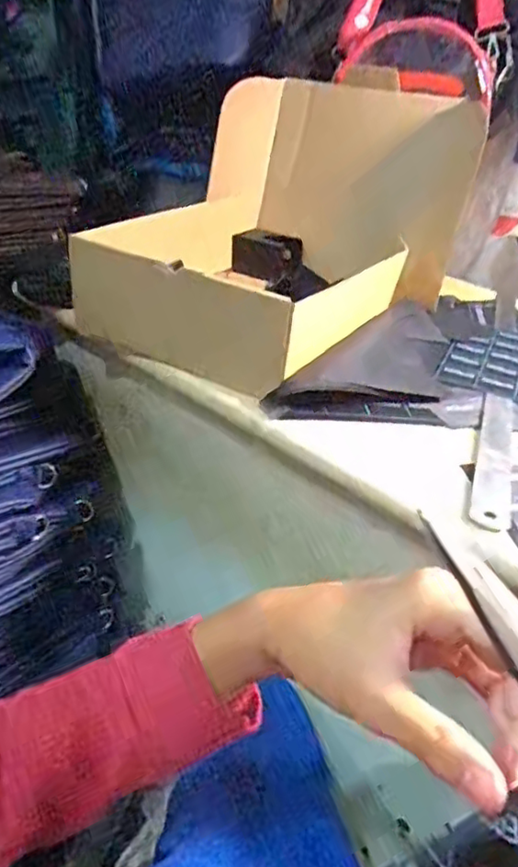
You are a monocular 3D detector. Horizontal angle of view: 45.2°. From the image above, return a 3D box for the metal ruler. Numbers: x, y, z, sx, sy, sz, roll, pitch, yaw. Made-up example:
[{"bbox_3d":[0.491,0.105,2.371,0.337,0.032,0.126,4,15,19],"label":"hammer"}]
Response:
[{"bbox_3d":[0.203,0.015,0.536,0.027,0.007,0.218,19,34,12],"label":"metal ruler"}]

